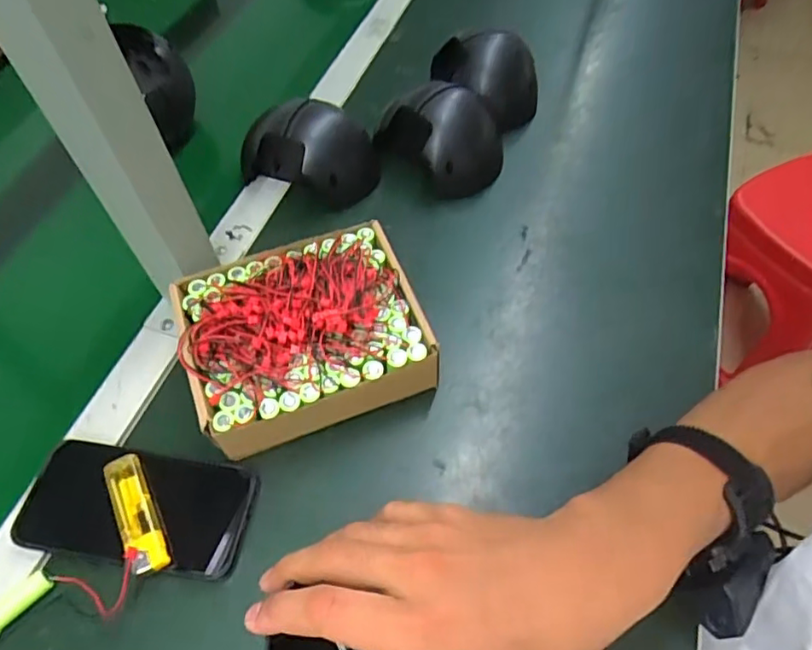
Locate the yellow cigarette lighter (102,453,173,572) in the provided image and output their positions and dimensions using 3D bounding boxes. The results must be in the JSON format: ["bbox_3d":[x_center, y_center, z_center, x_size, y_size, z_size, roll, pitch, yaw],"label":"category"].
[{"bbox_3d":[-0.173,0.121,0.374,0.023,0.012,0.081,-27,59,-16],"label":"yellow cigarette lighter"}]

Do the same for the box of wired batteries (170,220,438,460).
[{"bbox_3d":[-0.074,0.005,0.423,0.162,0.067,0.138,-18,57,-10],"label":"box of wired batteries"}]

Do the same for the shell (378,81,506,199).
[{"bbox_3d":[0.033,-0.182,0.555,0.120,0.058,0.101,7,57,6],"label":"shell"}]

